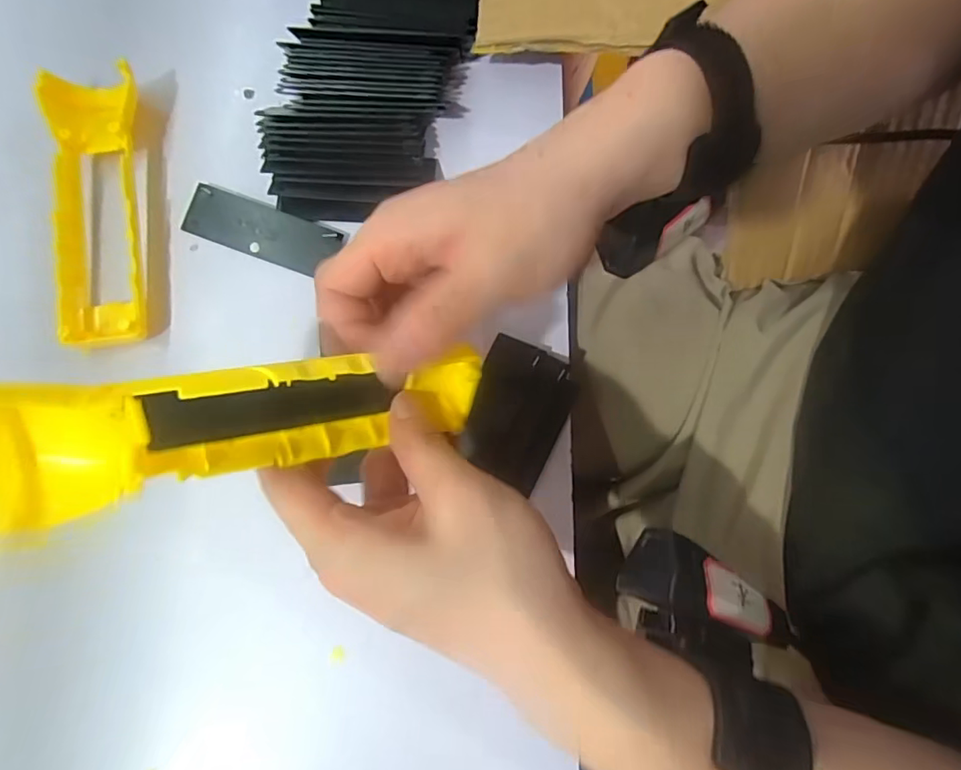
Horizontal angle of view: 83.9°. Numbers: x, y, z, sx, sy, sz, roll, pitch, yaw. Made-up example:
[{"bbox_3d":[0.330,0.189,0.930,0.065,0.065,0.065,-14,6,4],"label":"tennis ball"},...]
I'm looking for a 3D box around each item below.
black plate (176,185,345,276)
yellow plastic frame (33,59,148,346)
[{"bbox_3d":[-0.128,-0.090,0.312,0.089,0.007,0.031,21,80,4],"label":"black plate"},{"bbox_3d":[-0.216,-0.102,0.303,0.053,0.031,0.162,-5,80,0],"label":"yellow plastic frame"}]

